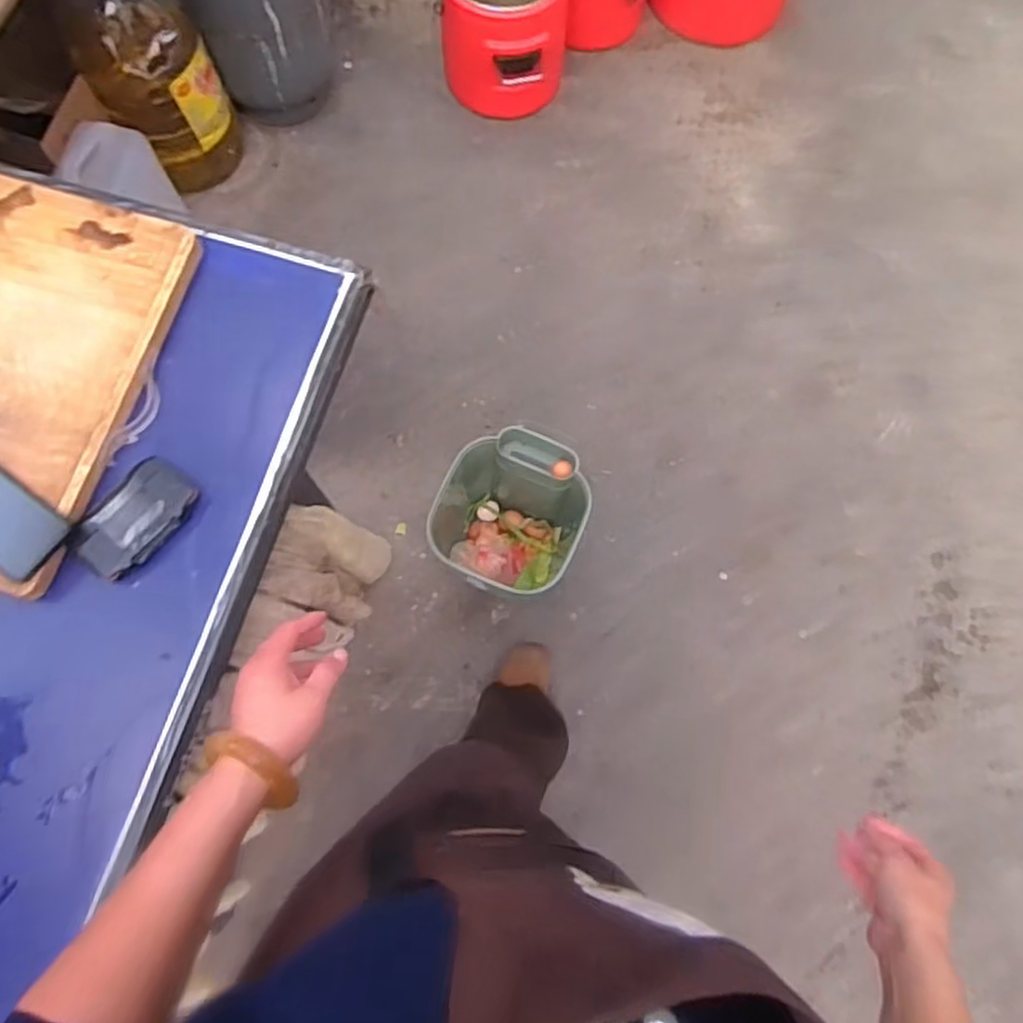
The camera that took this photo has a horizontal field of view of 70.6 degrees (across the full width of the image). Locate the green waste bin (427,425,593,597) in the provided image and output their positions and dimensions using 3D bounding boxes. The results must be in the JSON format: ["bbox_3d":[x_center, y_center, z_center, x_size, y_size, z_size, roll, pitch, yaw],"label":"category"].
[{"bbox_3d":[-0.007,0.014,1.385,0.265,0.249,0.267,14,75,2],"label":"green waste bin"}]

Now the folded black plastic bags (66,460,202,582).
[{"bbox_3d":[-0.390,0.006,0.746,0.073,0.017,0.127,36,78,8],"label":"folded black plastic bags"}]

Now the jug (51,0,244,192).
[{"bbox_3d":[-0.749,-0.911,1.514,0.239,0.459,0.209,-31,78,-10],"label":"jug"}]

